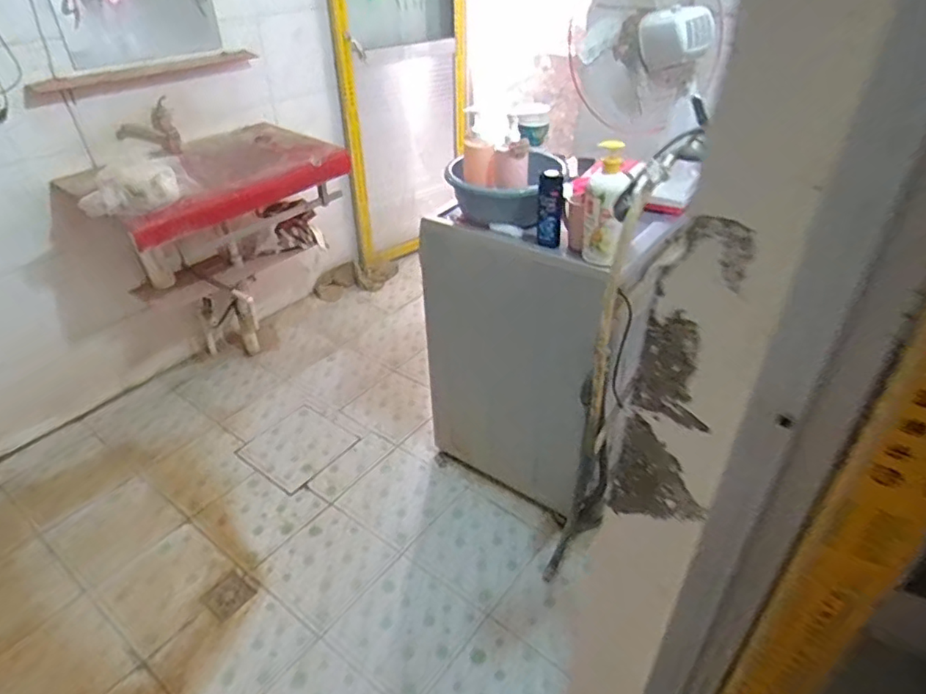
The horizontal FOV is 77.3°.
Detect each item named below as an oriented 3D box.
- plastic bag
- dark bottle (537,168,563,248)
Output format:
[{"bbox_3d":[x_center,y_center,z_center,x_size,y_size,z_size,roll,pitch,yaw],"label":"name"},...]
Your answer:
[{"bbox_3d":[-0.908,-0.457,1.611,0.272,0.138,0.081,-31,45,-33],"label":"plastic bag"},{"bbox_3d":[0.193,-0.308,1.286,0.058,0.161,0.061,5,37,10],"label":"dark bottle"}]

